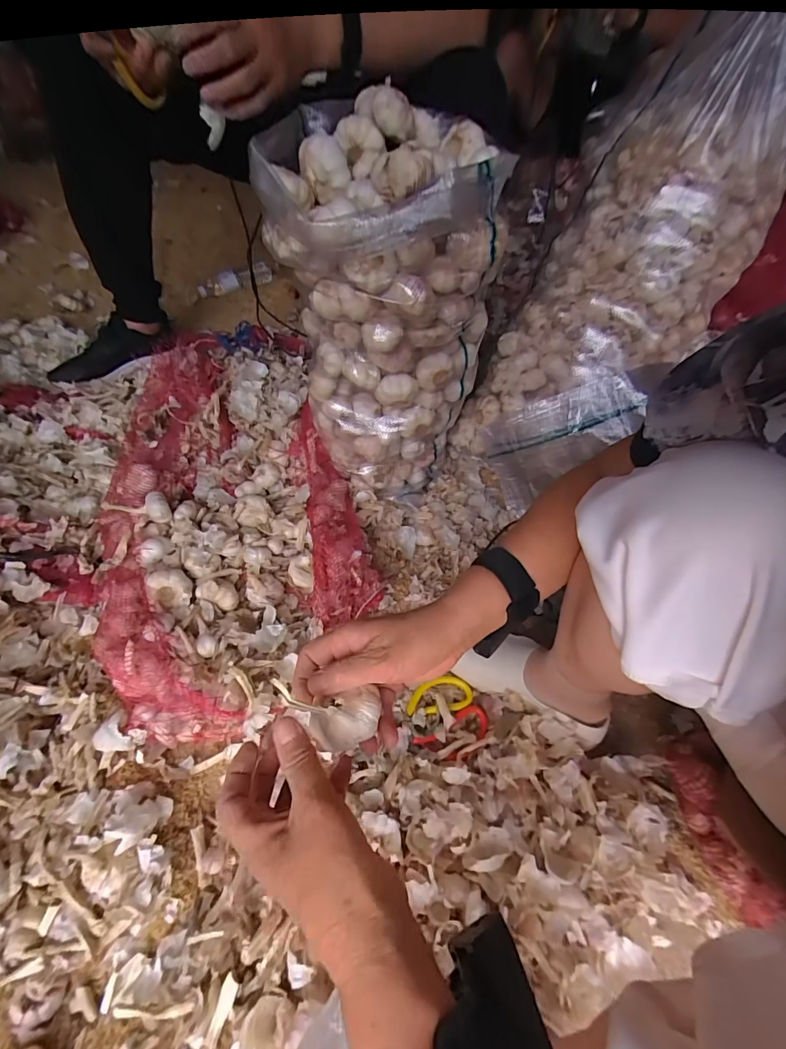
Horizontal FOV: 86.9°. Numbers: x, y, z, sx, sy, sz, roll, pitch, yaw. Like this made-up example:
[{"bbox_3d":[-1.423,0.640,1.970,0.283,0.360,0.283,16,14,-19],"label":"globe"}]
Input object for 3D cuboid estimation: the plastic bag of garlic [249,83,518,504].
[{"bbox_3d":[-0.012,-0.284,0.642,0.264,0.471,0.241,20,55,10],"label":"plastic bag of garlic"}]

